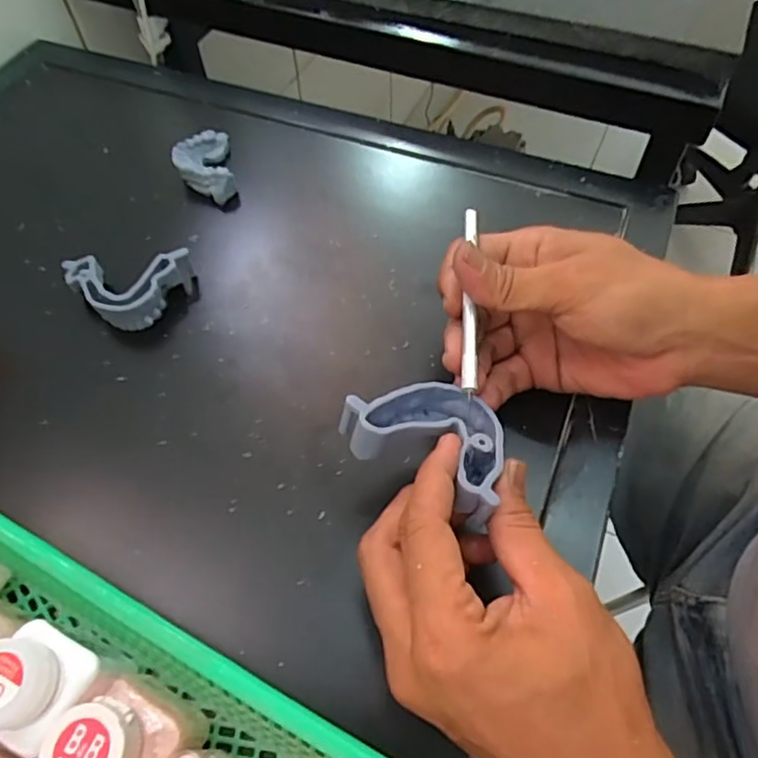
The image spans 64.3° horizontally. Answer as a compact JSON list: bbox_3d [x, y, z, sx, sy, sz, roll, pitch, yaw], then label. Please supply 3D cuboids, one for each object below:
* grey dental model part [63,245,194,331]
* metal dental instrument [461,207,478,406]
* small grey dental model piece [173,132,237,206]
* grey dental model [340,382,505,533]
[{"bbox_3d":[-0.163,-0.057,0.393,0.075,0.026,0.045,-3,58,-1],"label":"grey dental model part"},{"bbox_3d":[0.049,-0.044,0.319,0.006,0.008,0.118,3,61,3],"label":"metal dental instrument"},{"bbox_3d":[-0.133,-0.162,0.460,0.041,0.024,0.060,-13,58,-7],"label":"small grey dental model piece"},{"bbox_3d":[0.027,0.027,0.281,0.078,0.031,0.059,33,64,20],"label":"grey dental model"}]

